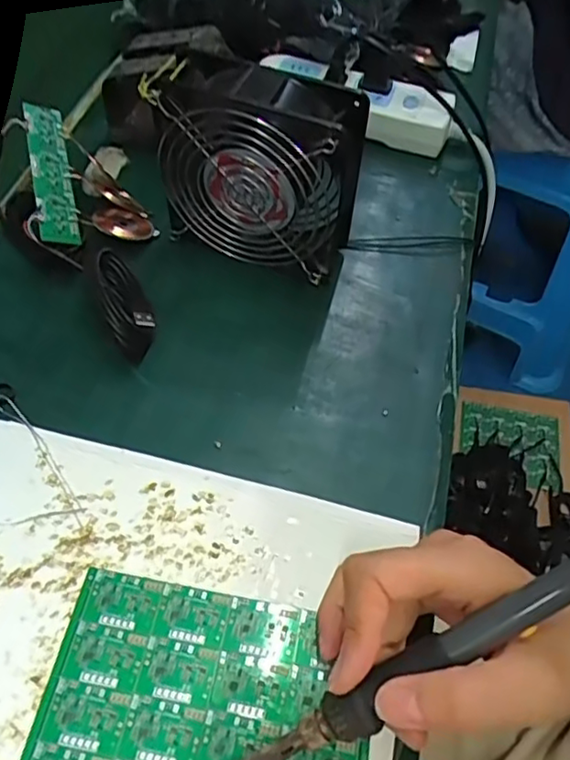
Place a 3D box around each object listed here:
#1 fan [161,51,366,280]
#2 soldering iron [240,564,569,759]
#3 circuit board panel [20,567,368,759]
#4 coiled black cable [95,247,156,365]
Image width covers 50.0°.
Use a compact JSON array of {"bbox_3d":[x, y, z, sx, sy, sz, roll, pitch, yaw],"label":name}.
[{"bbox_3d":[-0.017,-0.127,0.382,0.117,0.124,0.044,18,57,7],"label":"fan"},{"bbox_3d":[0.054,0.110,0.233,0.217,0.020,0.016,-33,61,6],"label":"soldering iron"},{"bbox_3d":[-0.037,0.155,0.265,0.143,0.004,0.121,11,56,3],"label":"circuit board panel"},{"bbox_3d":[-0.100,-0.050,0.381,0.027,0.027,0.087,-13,58,-13],"label":"coiled black cable"}]

